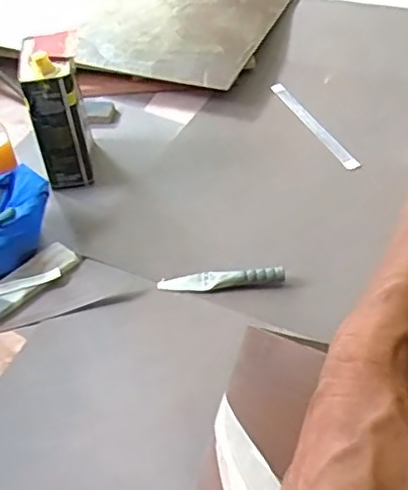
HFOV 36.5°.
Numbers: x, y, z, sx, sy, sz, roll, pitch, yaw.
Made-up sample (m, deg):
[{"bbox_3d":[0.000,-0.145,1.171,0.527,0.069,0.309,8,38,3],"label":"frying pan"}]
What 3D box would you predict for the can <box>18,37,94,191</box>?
[{"bbox_3d":[-0.267,-0.222,1.126,0.088,0.264,0.115,-16,46,-11],"label":"can"}]

